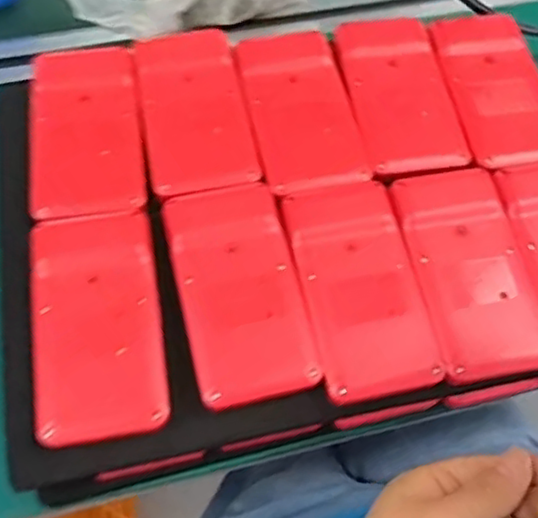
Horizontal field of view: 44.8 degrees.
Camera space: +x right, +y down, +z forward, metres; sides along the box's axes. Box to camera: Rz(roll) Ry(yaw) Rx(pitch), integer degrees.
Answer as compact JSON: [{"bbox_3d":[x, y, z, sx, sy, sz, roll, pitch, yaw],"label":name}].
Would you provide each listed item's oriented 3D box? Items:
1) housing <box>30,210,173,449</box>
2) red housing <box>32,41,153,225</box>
[{"bbox_3d":[-0.087,0.031,0.334,0.062,0.009,0.119,-8,63,-7],"label":"housing"},{"bbox_3d":[-0.108,-0.077,0.384,0.064,0.008,0.118,-8,63,-7],"label":"red housing"}]

